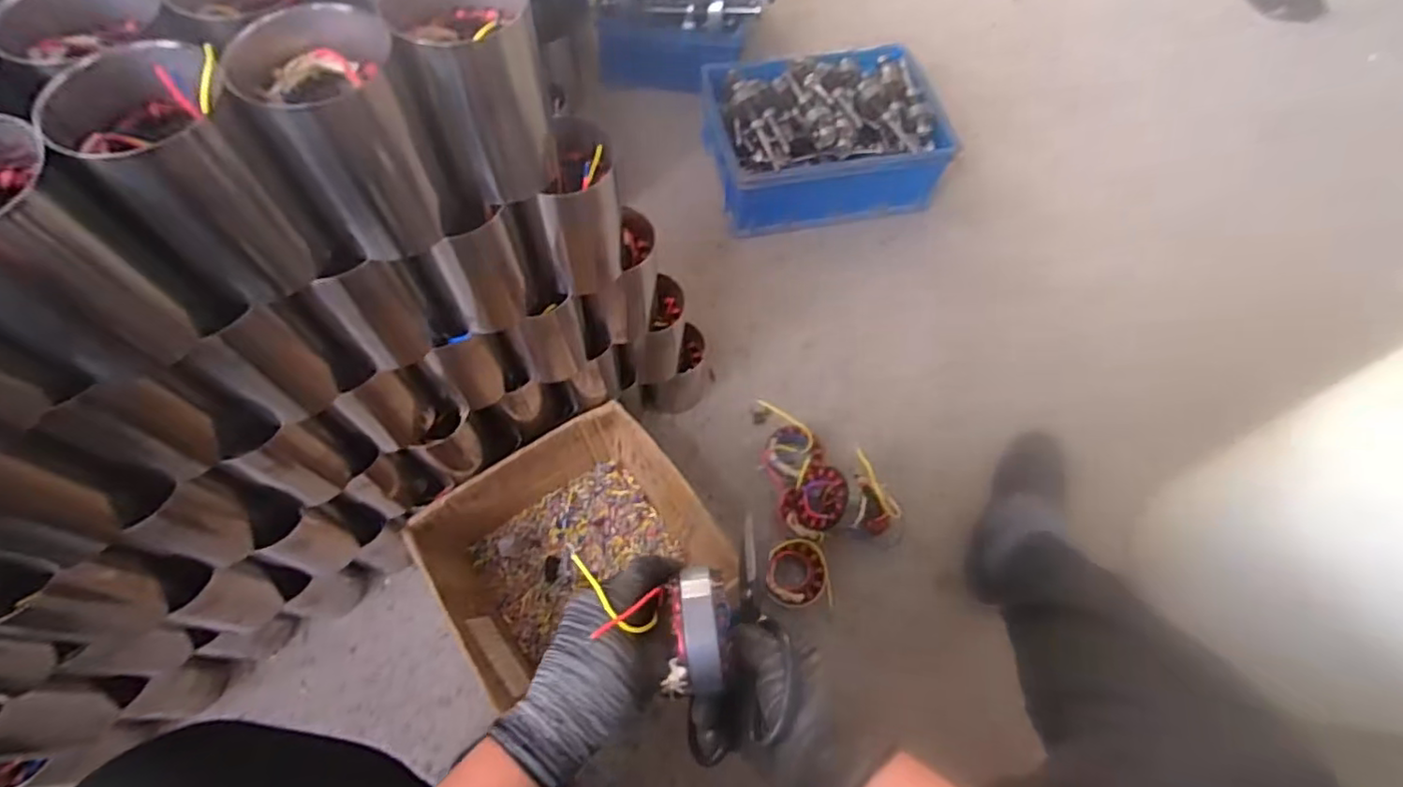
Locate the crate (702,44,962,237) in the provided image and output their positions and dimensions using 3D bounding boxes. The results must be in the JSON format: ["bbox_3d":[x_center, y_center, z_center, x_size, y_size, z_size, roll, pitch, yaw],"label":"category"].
[{"bbox_3d":[0.219,-0.479,1.163,0.407,0.181,0.283,-11,64,-8],"label":"crate"}]

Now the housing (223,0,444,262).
[{"bbox_3d":[-0.231,-0.171,0.423,0.088,0.142,0.074,-21,66,-12],"label":"housing"}]

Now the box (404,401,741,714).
[{"bbox_3d":[-0.166,0.190,0.819,0.329,0.135,0.234,-28,68,-15],"label":"box"}]

